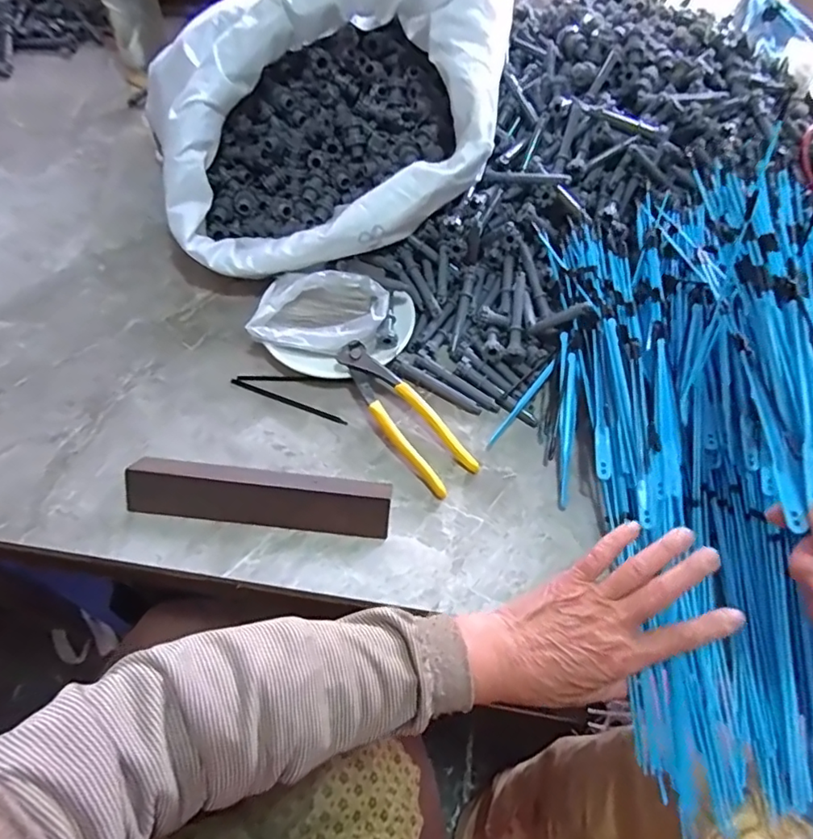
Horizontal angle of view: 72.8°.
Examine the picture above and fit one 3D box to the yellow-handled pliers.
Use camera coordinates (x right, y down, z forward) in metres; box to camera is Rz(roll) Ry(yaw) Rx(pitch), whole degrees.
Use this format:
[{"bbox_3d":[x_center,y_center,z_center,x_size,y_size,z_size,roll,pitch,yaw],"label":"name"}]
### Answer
[{"bbox_3d":[-0.003,-0.005,0.500,0.048,0.019,0.160,-33,77,-24],"label":"yellow-handled pliers"}]

